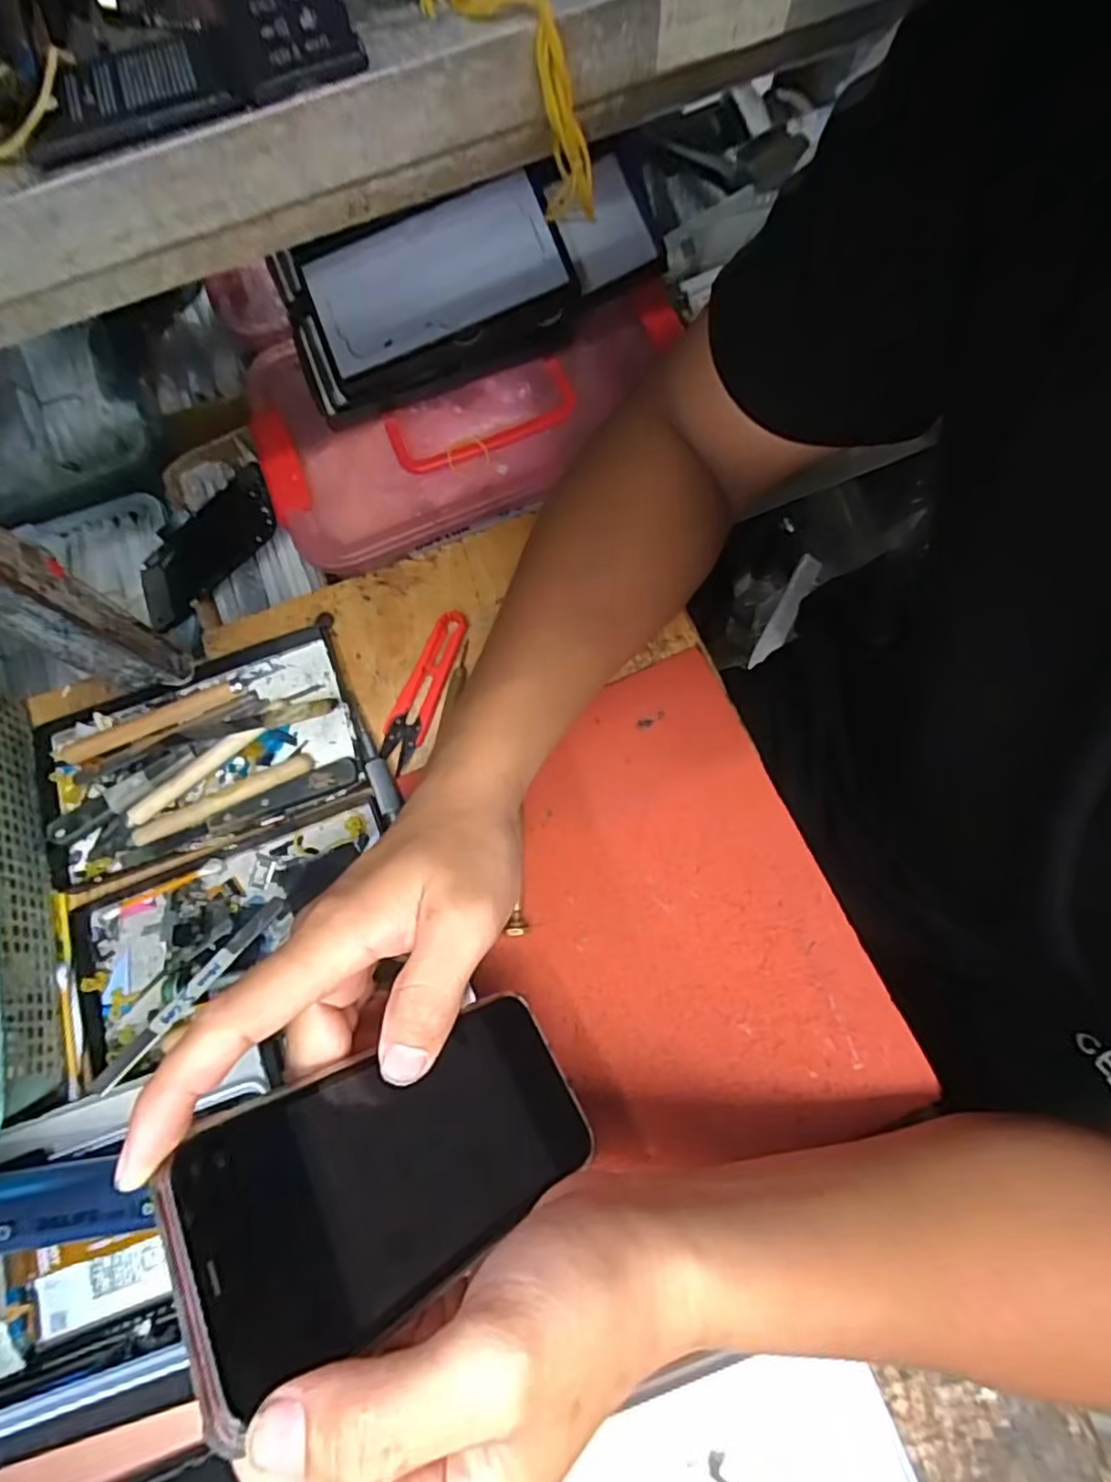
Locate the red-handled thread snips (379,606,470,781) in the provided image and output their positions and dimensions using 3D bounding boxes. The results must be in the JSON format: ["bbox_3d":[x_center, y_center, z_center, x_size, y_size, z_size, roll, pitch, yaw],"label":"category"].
[{"bbox_3d":[-0.079,-0.033,0.389,0.025,0.006,0.099,17,75,7],"label":"red-handled thread snips"}]

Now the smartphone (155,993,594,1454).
[{"bbox_3d":[-0.050,0.144,0.230,0.005,0.149,0.073,-48,61,32],"label":"smartphone"}]

